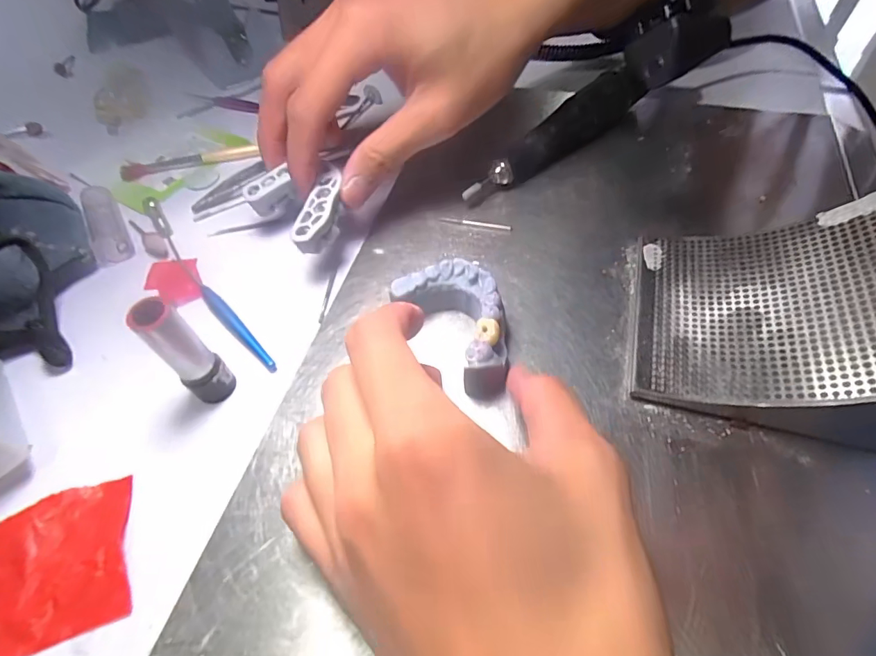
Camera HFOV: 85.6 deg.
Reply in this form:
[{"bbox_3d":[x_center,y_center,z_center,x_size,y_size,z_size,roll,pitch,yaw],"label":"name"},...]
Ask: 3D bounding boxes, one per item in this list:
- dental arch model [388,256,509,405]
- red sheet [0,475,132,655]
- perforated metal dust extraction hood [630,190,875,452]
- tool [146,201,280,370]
[{"bbox_3d":[0.012,-0.004,0.220,0.038,0.028,0.064,-35,59,-19],"label":"dental arch model"},{"bbox_3d":[-0.147,0.091,0.181,0.053,0.006,0.054,-19,55,-9],"label":"red sheet"},{"bbox_3d":[0.143,-0.014,0.193,0.103,0.066,0.111,13,57,13],"label":"perforated metal dust extraction hood"},{"bbox_3d":[-0.134,-0.030,0.264,0.010,0.007,0.164,-35,59,-19],"label":"tool"}]

